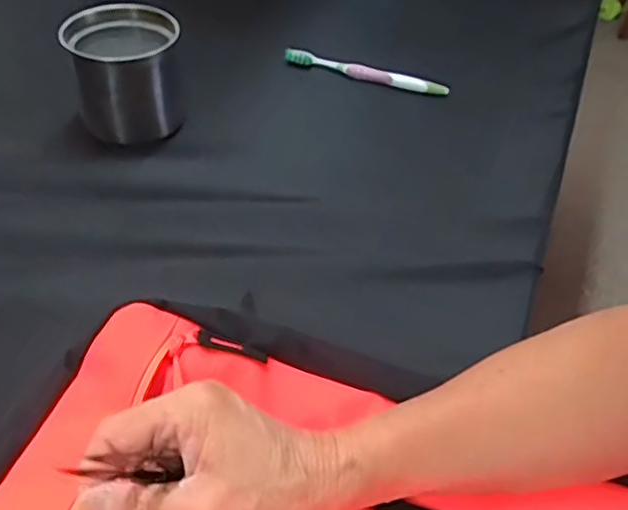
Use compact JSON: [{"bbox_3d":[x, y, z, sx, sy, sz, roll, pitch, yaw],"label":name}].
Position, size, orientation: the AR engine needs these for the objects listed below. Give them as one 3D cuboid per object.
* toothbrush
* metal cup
[{"bbox_3d":[0.059,-0.206,0.683,0.185,0.023,0.016,15,47,9],"label":"toothbrush"},{"bbox_3d":[-0.181,-0.178,0.586,0.097,0.096,0.097,-7,47,-12],"label":"metal cup"}]

